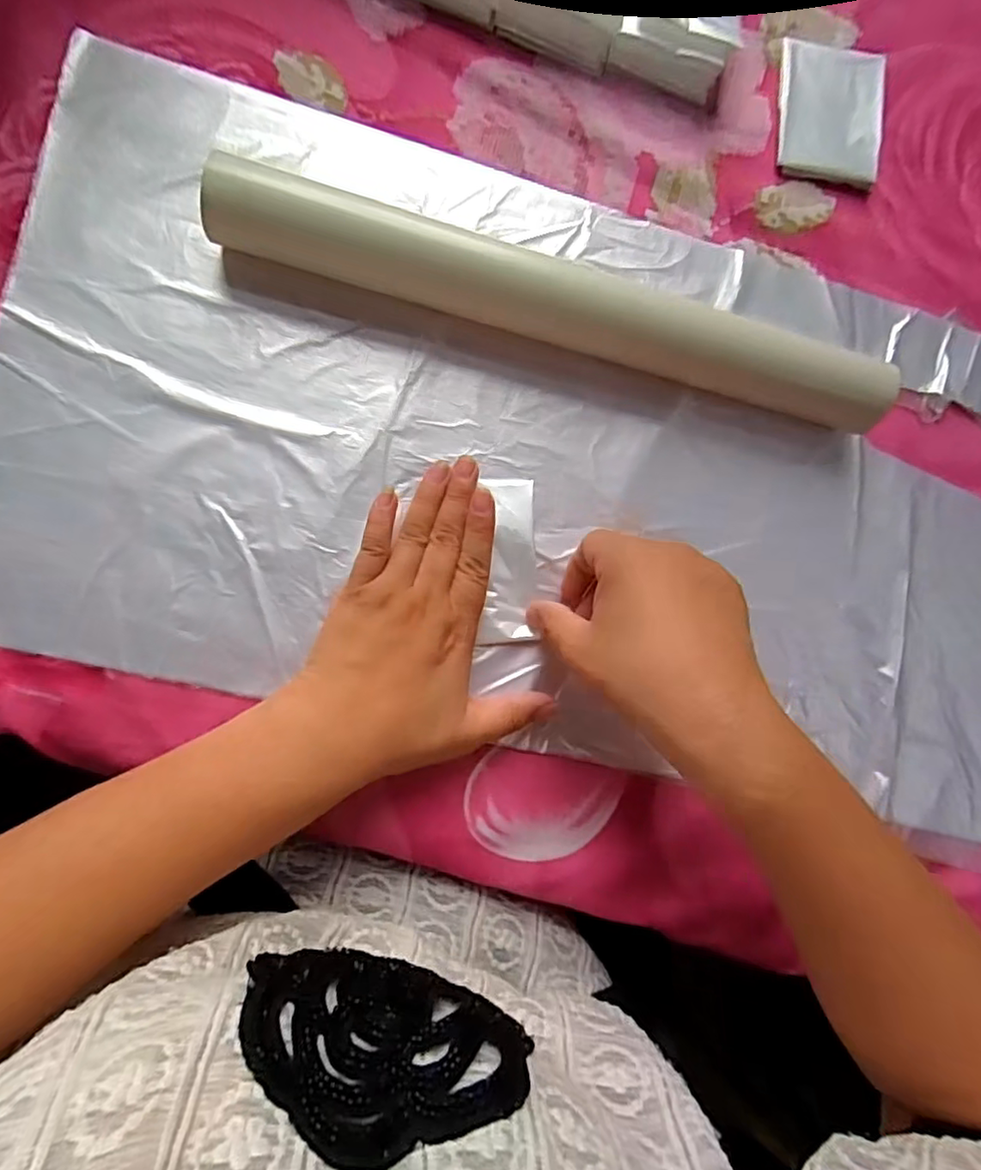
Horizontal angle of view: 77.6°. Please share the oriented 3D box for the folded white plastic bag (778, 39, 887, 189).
[{"bbox_3d":[0.203,-0.281,0.364,0.062,0.009,0.079,5,85,-8],"label":"folded white plastic bag"}]

